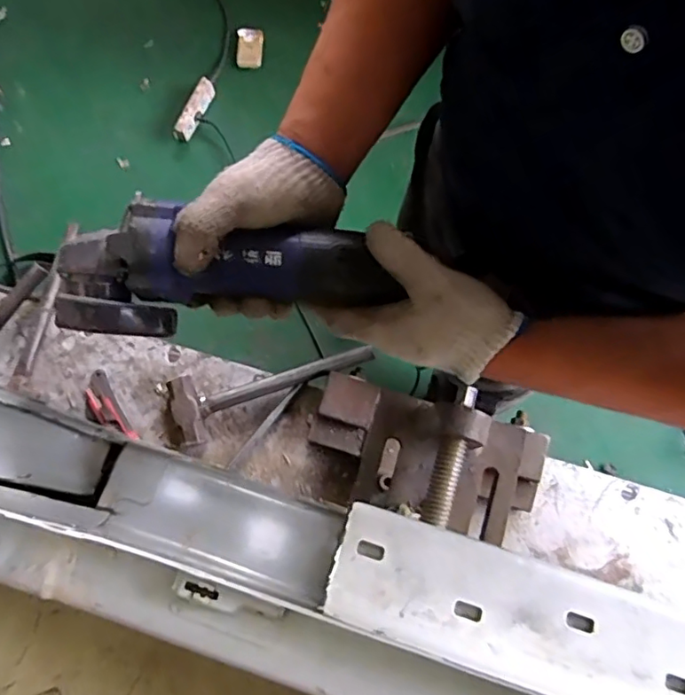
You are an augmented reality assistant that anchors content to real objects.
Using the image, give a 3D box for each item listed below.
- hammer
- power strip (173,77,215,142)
[{"bbox_3d":[-0.128,0.049,0.892,0.284,0.044,0.100,-25,78,-5],"label":"hammer"},{"bbox_3d":[-0.401,-0.658,1.563,0.040,0.043,0.188,25,78,6],"label":"power strip"}]

